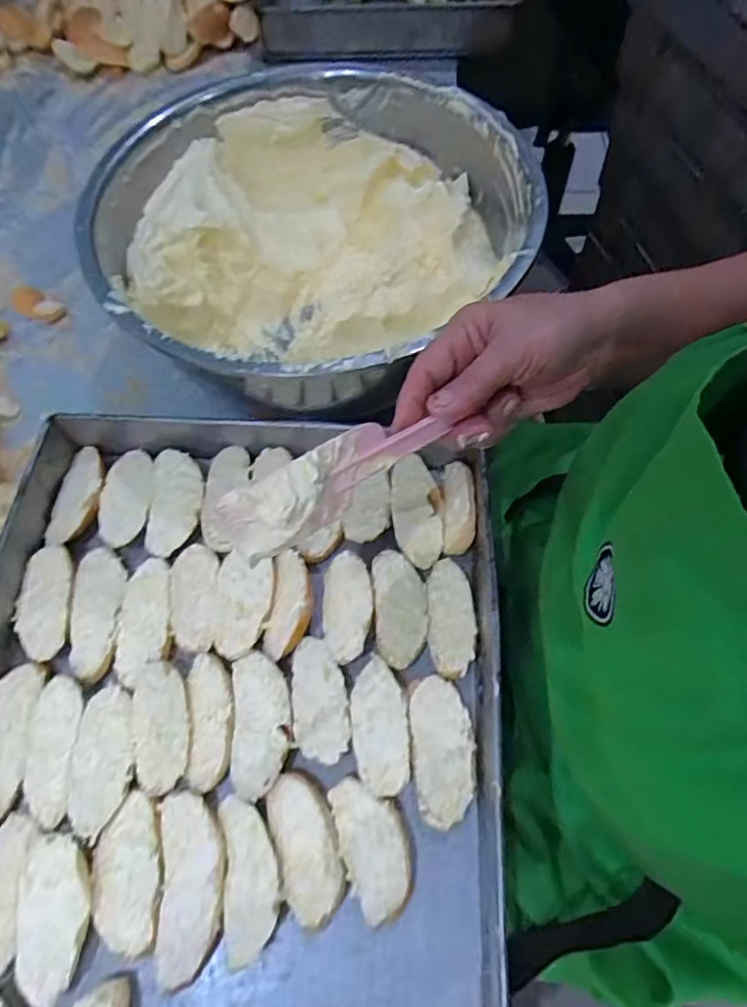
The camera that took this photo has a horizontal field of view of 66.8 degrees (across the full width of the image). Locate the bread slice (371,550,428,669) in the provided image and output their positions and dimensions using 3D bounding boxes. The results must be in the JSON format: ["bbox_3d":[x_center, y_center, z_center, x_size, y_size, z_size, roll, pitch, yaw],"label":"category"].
[{"bbox_3d":[0.020,0.077,0.423,0.039,0.008,0.086,-4,64,-1],"label":"bread slice"}]

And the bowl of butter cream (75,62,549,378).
[{"bbox_3d":[-0.051,-0.223,0.522,0.358,0.146,0.355,0,64,1],"label":"bowl of butter cream"}]

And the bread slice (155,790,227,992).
[{"bbox_3d":[-0.113,0.240,0.362,0.040,0.020,0.099,-6,64,-2],"label":"bread slice"}]

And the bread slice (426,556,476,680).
[{"bbox_3d":[0.058,0.084,0.425,0.034,0.011,0.087,0,64,1],"label":"bread slice"}]

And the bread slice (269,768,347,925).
[{"bbox_3d":[-0.043,0.221,0.368,0.039,0.022,0.083,-17,65,-8],"label":"bread slice"}]

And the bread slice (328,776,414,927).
[{"bbox_3d":[0.001,0.219,0.367,0.042,0.023,0.078,-17,65,-7],"label":"bread slice"}]

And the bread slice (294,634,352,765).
[{"bbox_3d":[-0.038,0.135,0.399,0.038,0.014,0.084,-7,64,-3],"label":"bread slice"}]

